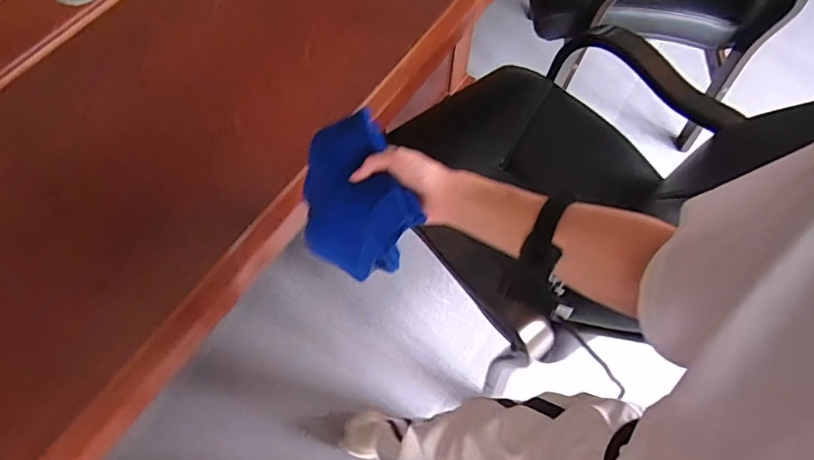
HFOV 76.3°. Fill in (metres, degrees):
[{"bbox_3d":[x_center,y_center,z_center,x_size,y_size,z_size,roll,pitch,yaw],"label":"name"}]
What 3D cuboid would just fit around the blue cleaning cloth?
[{"bbox_3d":[-0.063,-0.031,0.606,0.040,0.192,0.166,-17,67,-39],"label":"blue cleaning cloth"}]

